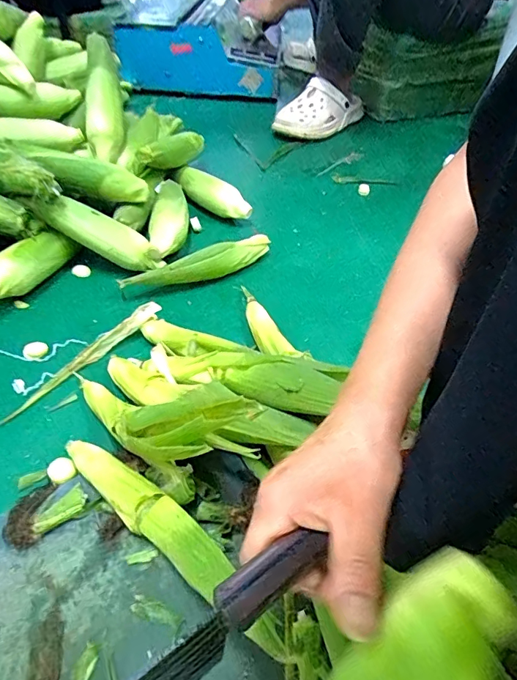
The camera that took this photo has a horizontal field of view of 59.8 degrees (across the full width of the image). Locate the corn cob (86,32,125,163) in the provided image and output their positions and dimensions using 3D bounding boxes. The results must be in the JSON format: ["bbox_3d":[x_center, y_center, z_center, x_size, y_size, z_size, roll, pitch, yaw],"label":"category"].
[{"bbox_3d":[-0.262,-0.408,0.768,0.061,0.051,0.222,-2,88,-6],"label":"corn cob"}]

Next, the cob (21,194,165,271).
[{"bbox_3d":[-0.236,-0.159,0.671,0.199,0.055,0.050,26,41,-20],"label":"cob"}]

